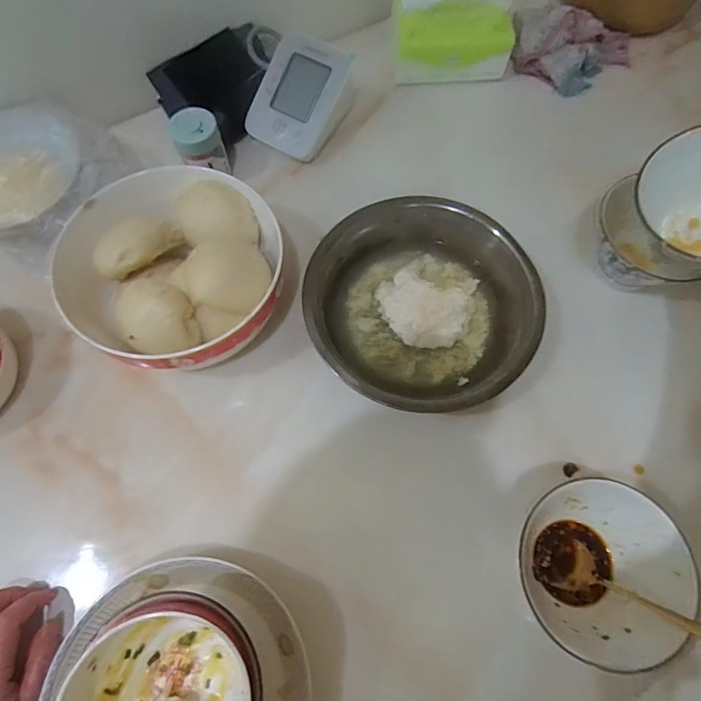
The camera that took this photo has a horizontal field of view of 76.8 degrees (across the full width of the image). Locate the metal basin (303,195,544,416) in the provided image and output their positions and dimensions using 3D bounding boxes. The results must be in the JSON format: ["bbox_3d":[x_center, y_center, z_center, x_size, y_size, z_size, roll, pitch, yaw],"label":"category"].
[{"bbox_3d":[0.069,-0.045,0.451,0.214,0.059,0.222,0,71,0],"label":"metal basin"}]

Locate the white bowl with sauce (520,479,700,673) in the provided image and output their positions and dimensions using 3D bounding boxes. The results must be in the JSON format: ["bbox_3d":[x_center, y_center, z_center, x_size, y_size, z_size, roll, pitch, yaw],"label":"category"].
[{"bbox_3d":[0.190,0.175,0.361,0.122,0.081,0.121,0,71,0],"label":"white bowl with sauce"}]

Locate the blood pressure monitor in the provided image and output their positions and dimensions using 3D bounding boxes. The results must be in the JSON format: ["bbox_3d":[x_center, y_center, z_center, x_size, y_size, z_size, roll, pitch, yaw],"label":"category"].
[{"bbox_3d":[-0.060,-0.311,0.543,0.095,0.074,0.127,27,73,9],"label":"blood pressure monitor"}]

